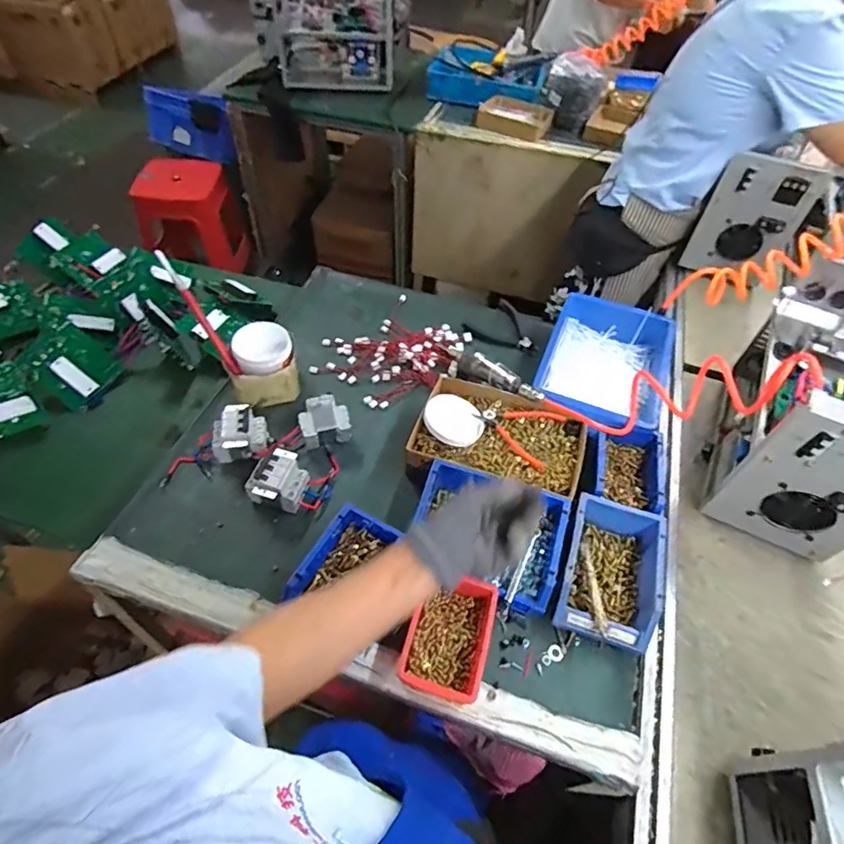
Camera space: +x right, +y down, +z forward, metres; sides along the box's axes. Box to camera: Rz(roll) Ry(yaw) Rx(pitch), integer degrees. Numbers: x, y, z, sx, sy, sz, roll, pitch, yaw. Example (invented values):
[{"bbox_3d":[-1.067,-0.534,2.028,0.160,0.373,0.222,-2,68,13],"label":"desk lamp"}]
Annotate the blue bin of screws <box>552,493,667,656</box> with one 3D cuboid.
[{"bbox_3d":[0.259,0.200,0.701,0.121,0.074,0.184,17,53,10],"label":"blue bin of screws"}]

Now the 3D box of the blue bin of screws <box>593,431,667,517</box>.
[{"bbox_3d":[0.318,0.075,0.812,0.097,0.061,0.158,13,53,7],"label":"blue bin of screws"}]

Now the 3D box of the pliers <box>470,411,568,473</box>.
[{"bbox_3d":[0.153,0.009,0.848,0.136,0.010,0.118,22,54,13],"label":"pliers"}]

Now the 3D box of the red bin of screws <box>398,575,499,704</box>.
[{"bbox_3d":[0.037,0.265,0.656,0.096,0.047,0.150,16,53,9],"label":"red bin of screws"}]

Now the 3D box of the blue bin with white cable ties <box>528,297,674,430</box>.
[{"bbox_3d":[0.339,-0.104,0.953,0.224,0.084,0.324,23,55,14],"label":"blue bin with white cable ties"}]

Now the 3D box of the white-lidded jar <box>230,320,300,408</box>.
[{"bbox_3d":[-0.275,-0.095,0.898,0.105,0.114,0.099,2,52,-2],"label":"white-lidded jar"}]

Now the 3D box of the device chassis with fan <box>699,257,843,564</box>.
[{"bbox_3d":[0.602,-0.027,0.798,0.197,0.256,0.390,23,55,14],"label":"device chassis with fan"}]

